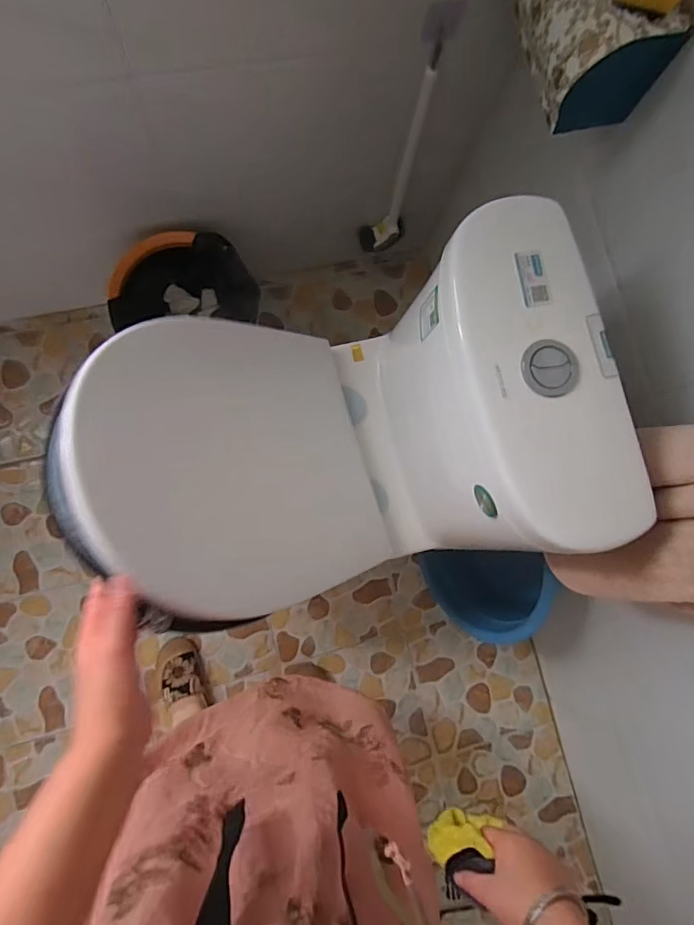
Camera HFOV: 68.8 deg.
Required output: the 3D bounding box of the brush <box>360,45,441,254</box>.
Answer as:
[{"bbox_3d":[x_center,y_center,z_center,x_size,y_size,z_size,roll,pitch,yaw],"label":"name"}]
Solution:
[{"bbox_3d":[0.097,-0.544,0.955,0.092,0.455,0.069,20,80,-3],"label":"brush"}]

